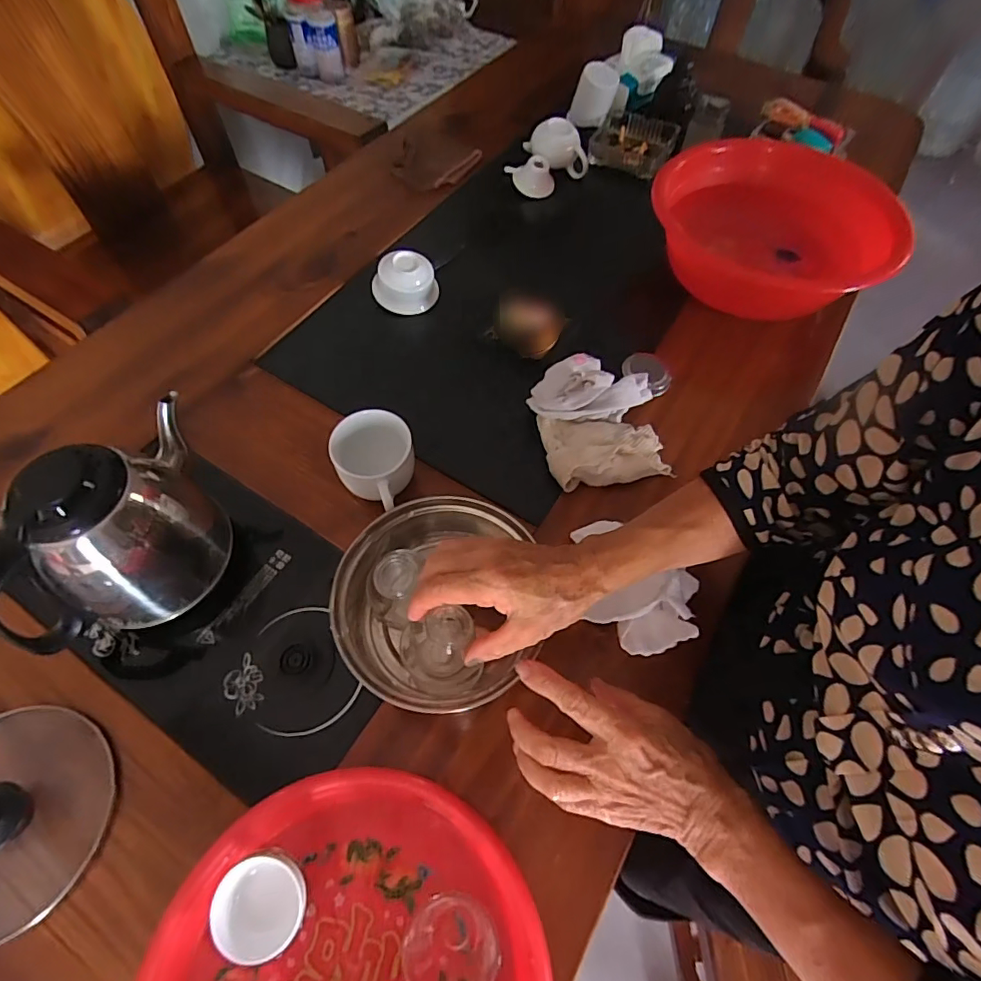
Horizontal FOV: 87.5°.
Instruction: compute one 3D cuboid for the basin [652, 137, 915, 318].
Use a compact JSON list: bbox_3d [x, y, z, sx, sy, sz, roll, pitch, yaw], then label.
[{"bbox_3d":[0.368,-0.333,0.673,0.289,0.106,0.289,1,61,-2],"label":"basin"}]

